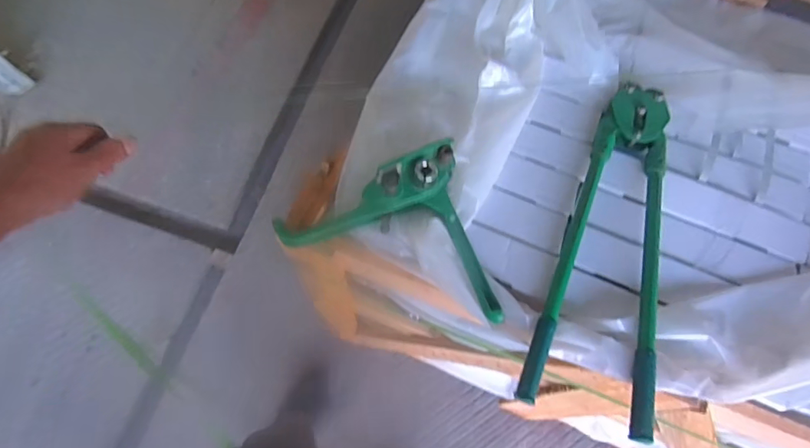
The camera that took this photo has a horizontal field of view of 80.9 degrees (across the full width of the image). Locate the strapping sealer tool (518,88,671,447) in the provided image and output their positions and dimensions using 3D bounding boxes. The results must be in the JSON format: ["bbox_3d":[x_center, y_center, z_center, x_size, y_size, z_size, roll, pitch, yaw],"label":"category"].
[{"bbox_3d":[0.286,0.008,0.645,0.146,0.063,0.497,18,73,5],"label":"strapping sealer tool"}]

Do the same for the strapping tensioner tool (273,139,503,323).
[{"bbox_3d":[-0.030,0.031,0.620,0.252,0.056,0.236,-13,73,-4],"label":"strapping tensioner tool"}]

